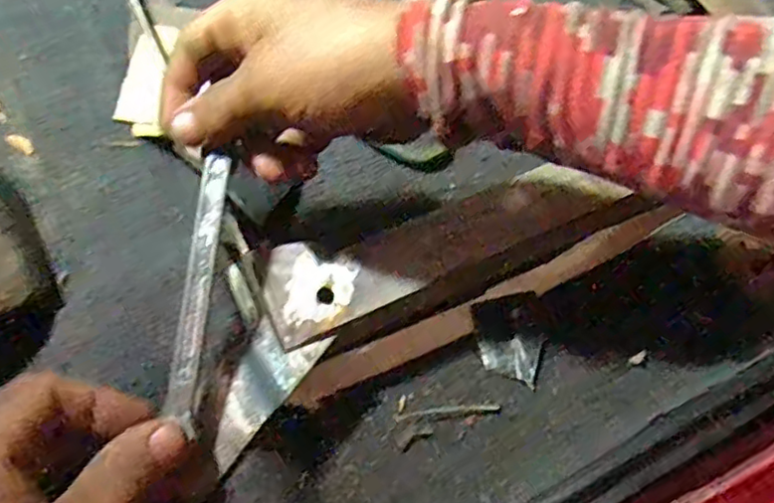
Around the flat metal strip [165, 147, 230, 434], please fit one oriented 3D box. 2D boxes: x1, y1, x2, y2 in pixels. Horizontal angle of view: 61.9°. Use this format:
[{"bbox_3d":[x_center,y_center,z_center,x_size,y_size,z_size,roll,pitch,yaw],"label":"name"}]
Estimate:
[{"bbox_3d":[-0.083,0.012,0.282,0.013,0.007,0.113,5,77,2],"label":"flat metal strip"}]

